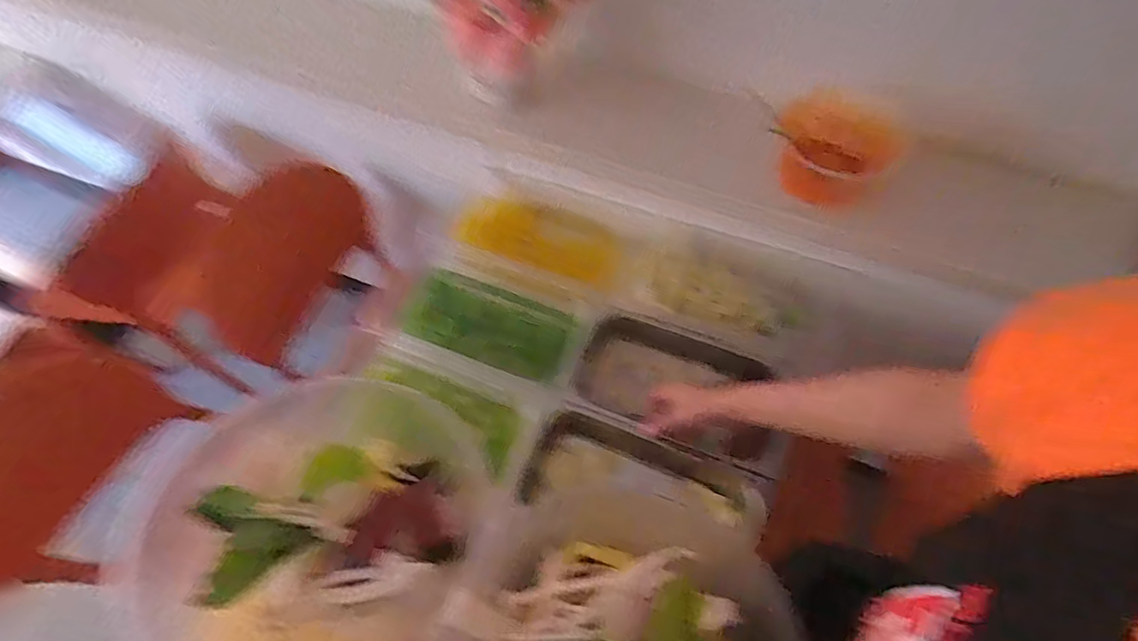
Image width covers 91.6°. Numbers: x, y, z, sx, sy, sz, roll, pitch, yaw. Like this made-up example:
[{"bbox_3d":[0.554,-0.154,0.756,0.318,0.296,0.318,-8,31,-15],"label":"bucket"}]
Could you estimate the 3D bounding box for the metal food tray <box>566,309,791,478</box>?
[{"bbox_3d":[0.161,0.094,0.819,0.306,0.077,0.172,18,65,11],"label":"metal food tray"}]

